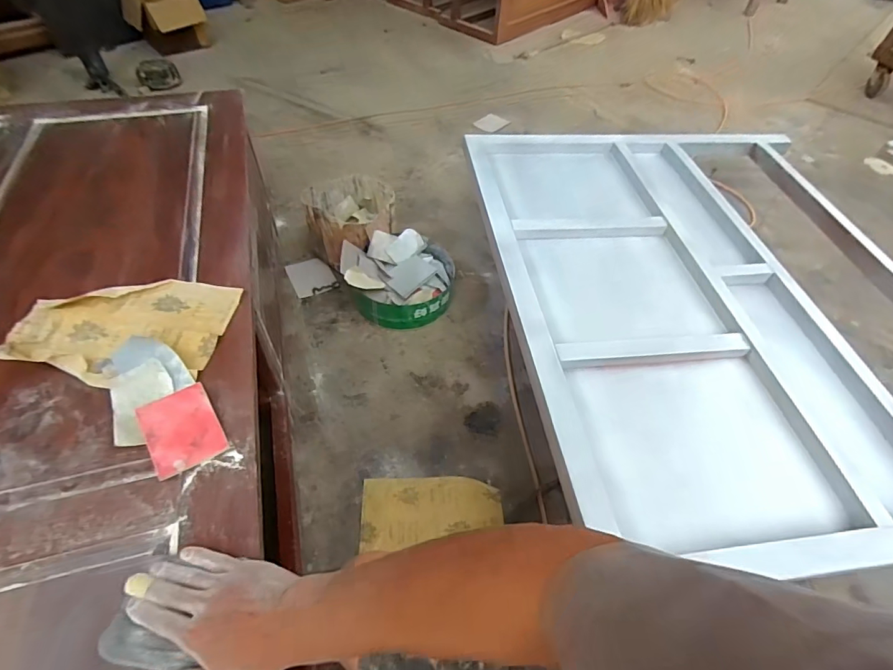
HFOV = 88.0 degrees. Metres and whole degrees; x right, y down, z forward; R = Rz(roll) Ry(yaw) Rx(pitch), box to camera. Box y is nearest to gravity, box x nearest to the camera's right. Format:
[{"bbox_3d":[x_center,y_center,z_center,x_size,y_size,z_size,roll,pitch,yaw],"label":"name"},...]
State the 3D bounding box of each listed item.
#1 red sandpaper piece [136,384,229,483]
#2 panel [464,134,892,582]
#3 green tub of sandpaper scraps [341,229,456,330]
[{"bbox_3d":[-0.309,0.109,0.540,0.074,0.010,0.102,-25,58,-23],"label":"red sandpaper piece"},{"bbox_3d":[0.593,-0.119,1.020,0.946,0.075,1.140,-6,54,-6],"label":"panel"},{"bbox_3d":[-0.124,-0.146,1.217,0.289,0.118,0.254,1,52,-4],"label":"green tub of sandpaper scraps"}]

